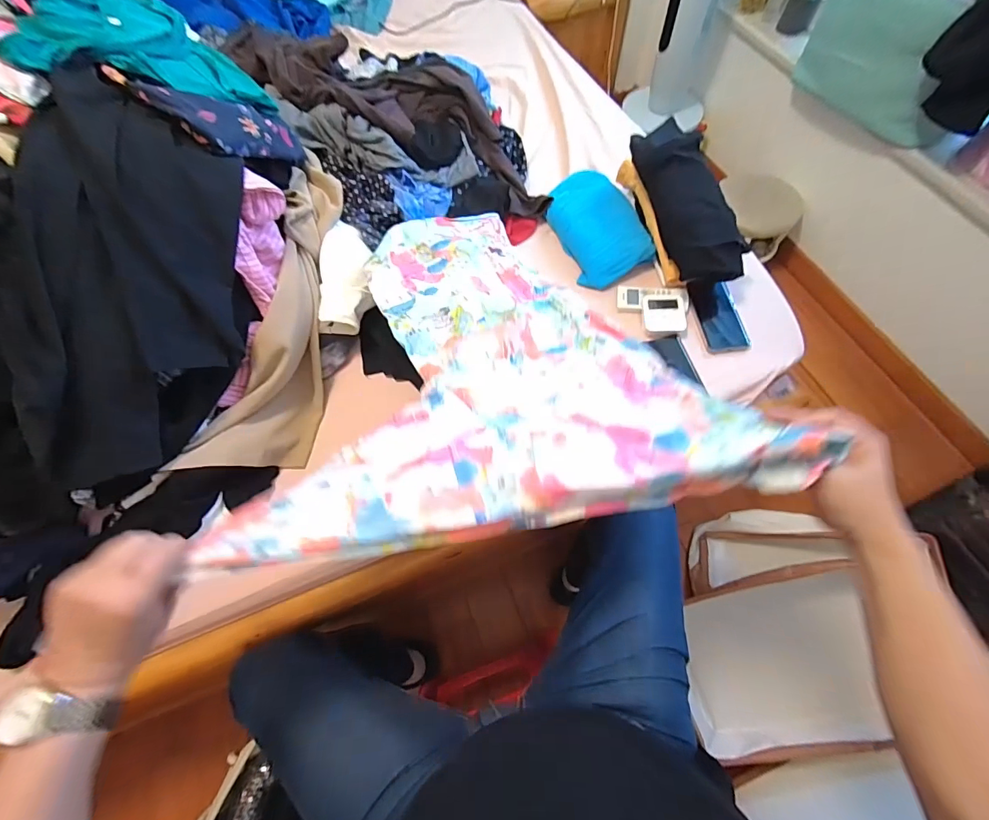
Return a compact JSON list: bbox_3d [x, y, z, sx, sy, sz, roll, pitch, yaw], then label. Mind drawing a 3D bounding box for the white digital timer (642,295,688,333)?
[{"bbox_3d":[0.320,-0.181,0.789,0.075,0.022,0.077,0,65,3],"label":"white digital timer"}]

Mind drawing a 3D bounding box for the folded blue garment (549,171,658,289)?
[{"bbox_3d":[0.209,-0.394,0.885,0.158,0.056,0.304,-15,65,-4],"label":"folded blue garment"}]

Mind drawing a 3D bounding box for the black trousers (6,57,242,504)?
[{"bbox_3d":[-0.487,-0.150,0.568,0.178,0.192,0.515,14,94,10],"label":"black trousers"}]

